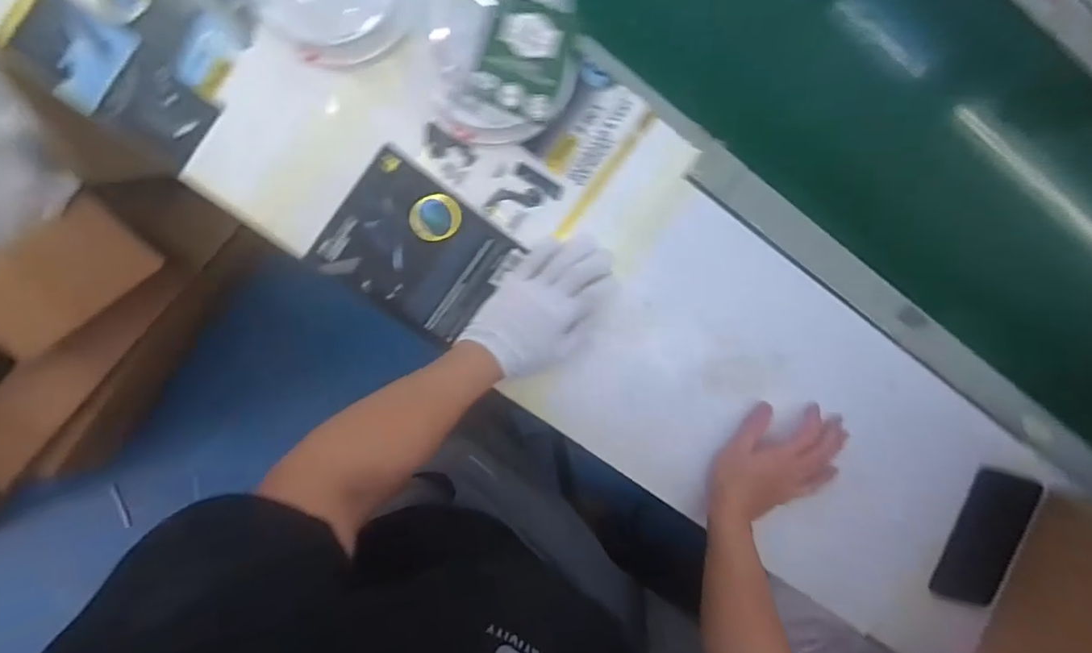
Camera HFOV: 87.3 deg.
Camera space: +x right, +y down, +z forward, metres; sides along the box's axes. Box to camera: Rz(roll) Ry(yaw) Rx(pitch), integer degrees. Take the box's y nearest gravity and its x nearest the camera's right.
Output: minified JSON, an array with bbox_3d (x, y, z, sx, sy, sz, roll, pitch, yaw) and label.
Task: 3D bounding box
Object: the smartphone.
[{"bbox_3d":[0.545,0.263,0.708,0.080,0.012,0.184,11,104,5],"label":"smartphone"}]

